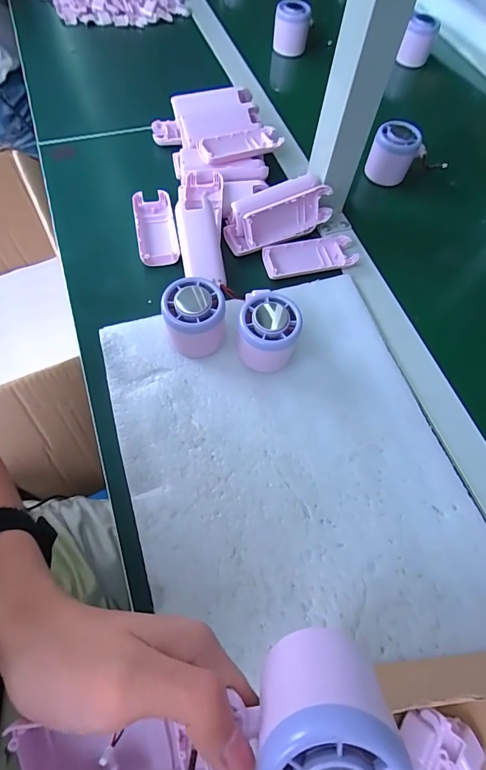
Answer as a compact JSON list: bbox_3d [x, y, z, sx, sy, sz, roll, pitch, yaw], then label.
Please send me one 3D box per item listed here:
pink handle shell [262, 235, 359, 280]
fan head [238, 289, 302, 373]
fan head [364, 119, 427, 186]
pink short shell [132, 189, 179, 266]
[{"bbox_3d":[0.077,-0.145,0.431,0.106,0.012,0.044,-12,66,-9],"label":"pink handle shell"},{"bbox_3d":[0.021,-0.043,0.348,0.054,0.060,0.054,1,65,-3],"label":"fan head"},{"bbox_3d":[0.199,-0.299,0.496,0.063,0.068,0.046,24,65,8],"label":"fan head"},{"bbox_3d":[-0.100,-0.181,0.438,0.045,0.019,0.102,-10,66,-8],"label":"pink short shell"}]

